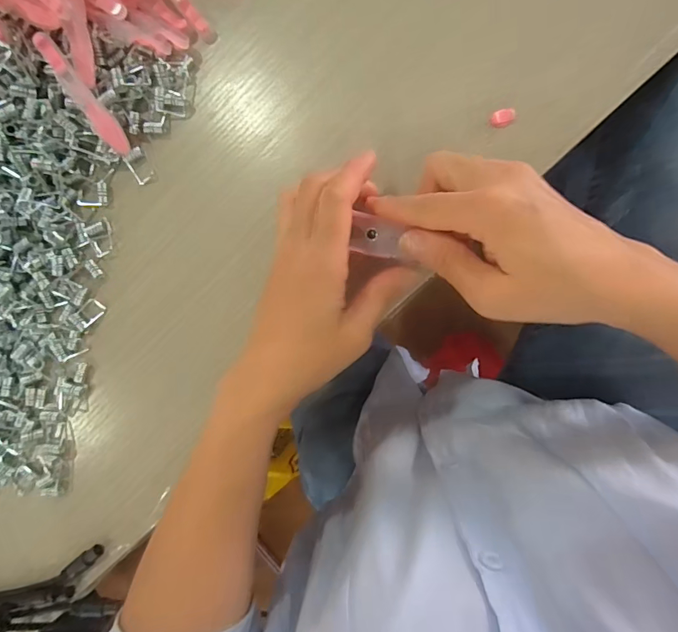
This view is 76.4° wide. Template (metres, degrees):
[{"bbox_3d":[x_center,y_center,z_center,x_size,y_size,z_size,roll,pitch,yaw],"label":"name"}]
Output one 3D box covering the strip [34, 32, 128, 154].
[{"bbox_3d":[-0.162,-0.140,0.275,0.013,0.010,0.079,-31,107,8],"label":"strip"}]

